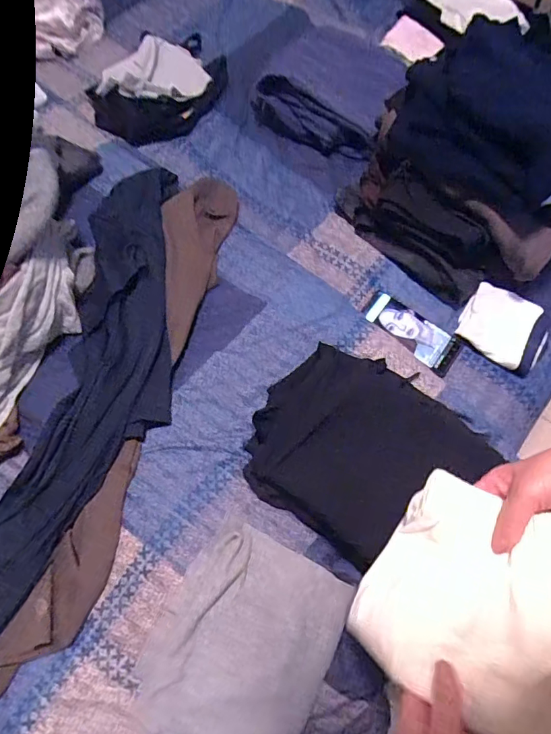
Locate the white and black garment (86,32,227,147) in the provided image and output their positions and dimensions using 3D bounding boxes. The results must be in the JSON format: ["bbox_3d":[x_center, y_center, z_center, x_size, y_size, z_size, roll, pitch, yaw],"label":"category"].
[{"bbox_3d":[-0.234,-0.549,0.935,0.219,0.059,0.265,32,68,12],"label":"white and black garment"}]

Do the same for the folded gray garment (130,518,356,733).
[{"bbox_3d":[-0.037,0.306,0.513,0.175,0.045,0.228,31,74,-6],"label":"folded gray garment"}]

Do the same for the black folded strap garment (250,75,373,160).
[{"bbox_3d":[0.066,-0.460,0.905,0.239,0.087,0.032,31,40,-3],"label":"black folded strap garment"}]

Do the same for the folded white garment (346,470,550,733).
[{"bbox_3d":[0.169,0.197,0.420,0.193,0.061,0.185,15,67,35],"label":"folded white garment"}]

